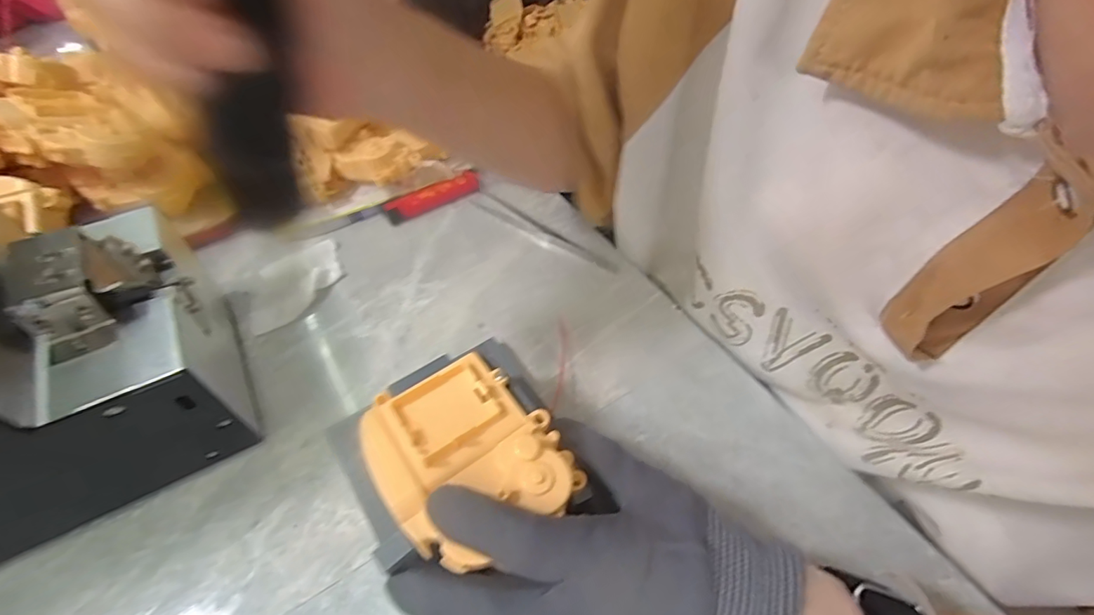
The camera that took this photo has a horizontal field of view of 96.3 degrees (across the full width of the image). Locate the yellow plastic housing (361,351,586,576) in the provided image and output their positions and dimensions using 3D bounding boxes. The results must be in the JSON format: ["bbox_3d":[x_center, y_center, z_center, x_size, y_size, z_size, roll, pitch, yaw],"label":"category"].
[{"bbox_3d":[-0.036,0.060,0.213,0.075,0.014,0.083,-25,58,-20],"label":"yellow plastic housing"}]

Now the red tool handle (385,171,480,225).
[{"bbox_3d":[-0.091,-0.089,0.395,0.079,0.013,0.018,-26,58,-20],"label":"red tool handle"}]

